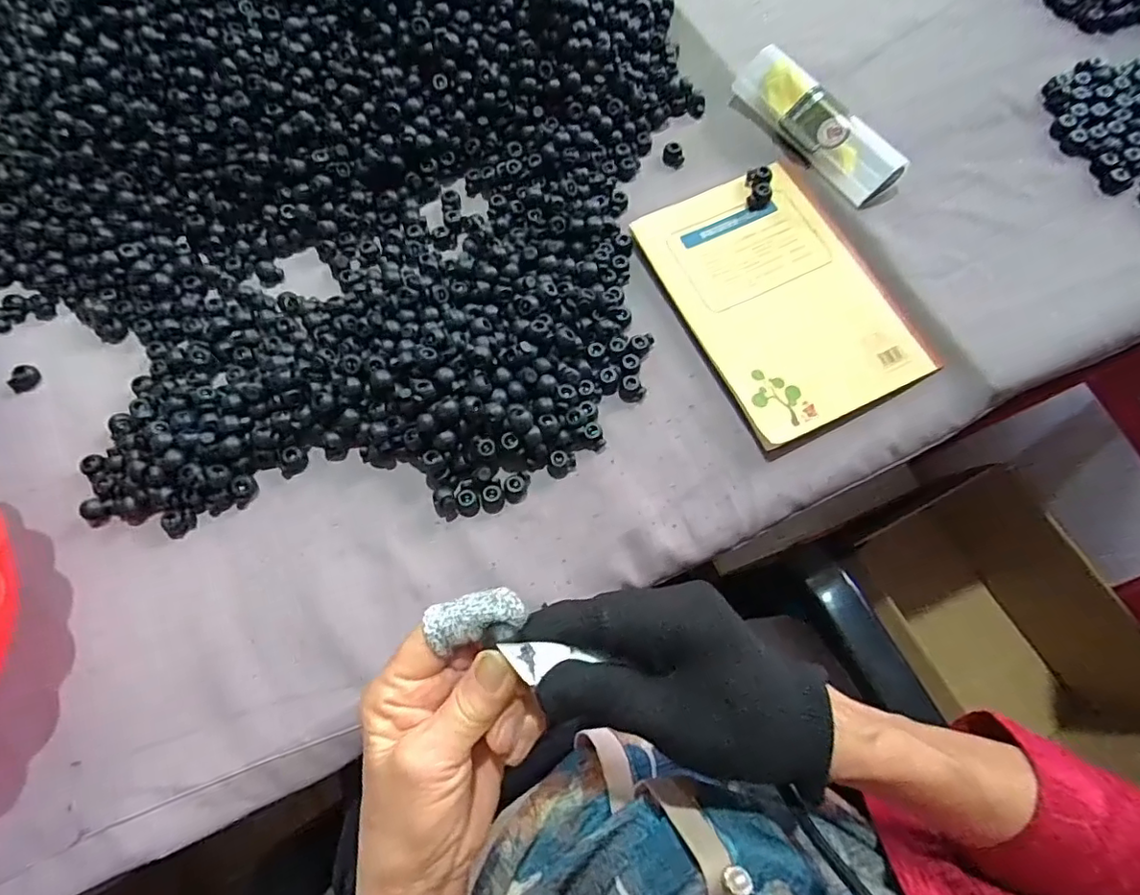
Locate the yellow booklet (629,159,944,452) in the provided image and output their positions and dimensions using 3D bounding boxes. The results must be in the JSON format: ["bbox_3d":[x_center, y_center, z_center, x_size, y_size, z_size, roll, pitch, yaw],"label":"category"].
[{"bbox_3d":[0.151,-0.116,0.434,0.138,0.010,0.208,-24,72,-7],"label":"yellow booklet"}]

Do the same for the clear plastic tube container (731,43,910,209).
[{"bbox_3d":[0.189,-0.252,0.462,0.038,0.032,0.154,-32,74,-10],"label":"clear plastic tube container"}]

